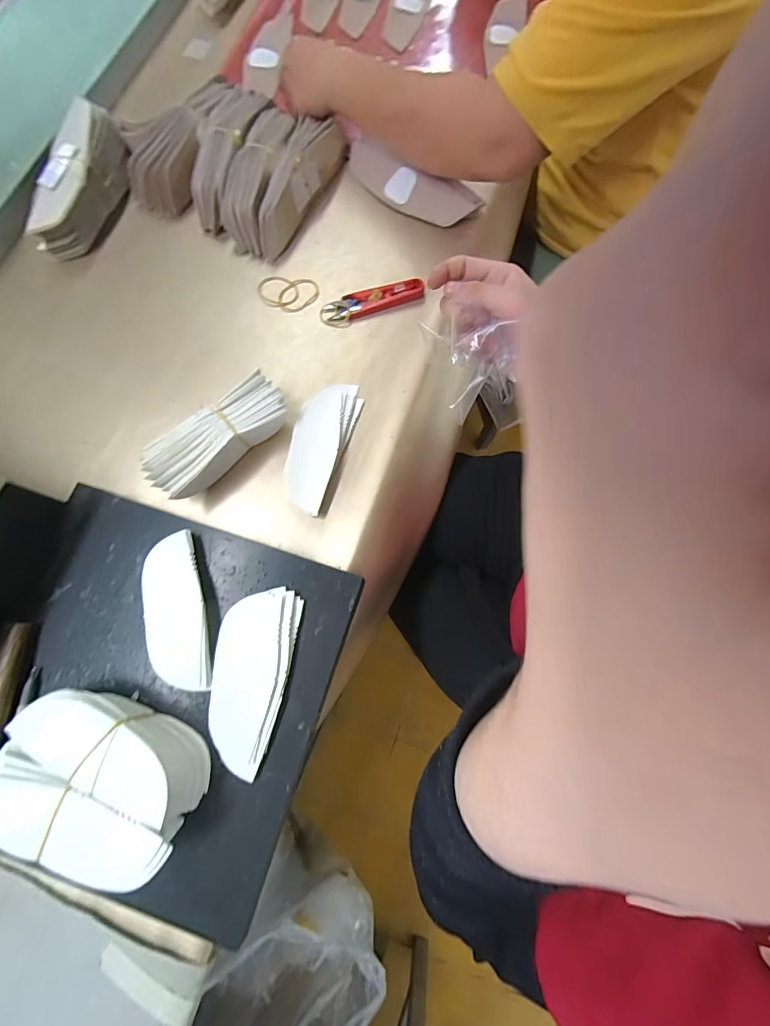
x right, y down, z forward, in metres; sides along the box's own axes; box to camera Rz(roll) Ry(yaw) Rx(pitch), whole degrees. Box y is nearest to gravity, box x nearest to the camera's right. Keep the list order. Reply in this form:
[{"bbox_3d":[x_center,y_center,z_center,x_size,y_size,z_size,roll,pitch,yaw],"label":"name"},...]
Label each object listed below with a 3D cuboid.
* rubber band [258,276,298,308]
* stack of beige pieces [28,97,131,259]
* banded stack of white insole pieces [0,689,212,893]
[{"bbox_3d":[-0.128,-0.265,0.490,0.046,0.004,0.044,0,76,-2],"label":"rubber band"},{"bbox_3d":[-0.353,-0.388,0.482,0.066,0.058,0.175,14,76,2],"label":"stack of beige pieces"},{"bbox_3d":[-0.222,0.206,0.319,0.145,0.044,0.108,12,76,1],"label":"banded stack of white insole pieces"}]

